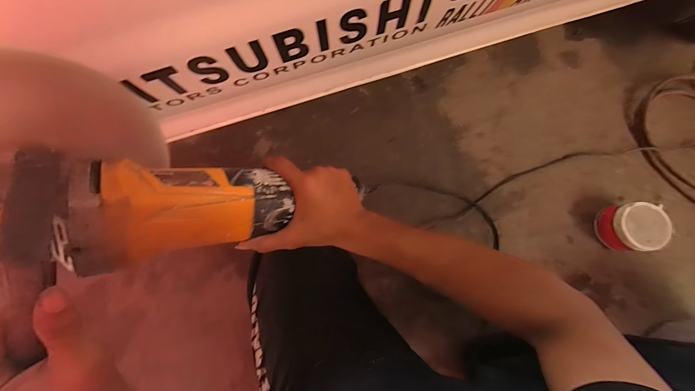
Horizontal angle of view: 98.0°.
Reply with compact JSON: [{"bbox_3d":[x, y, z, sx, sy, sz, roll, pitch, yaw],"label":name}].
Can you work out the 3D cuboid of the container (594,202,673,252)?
[{"bbox_3d":[0.653,0.072,0.697,0.102,0.088,0.103,0,82,2],"label":"container"}]

